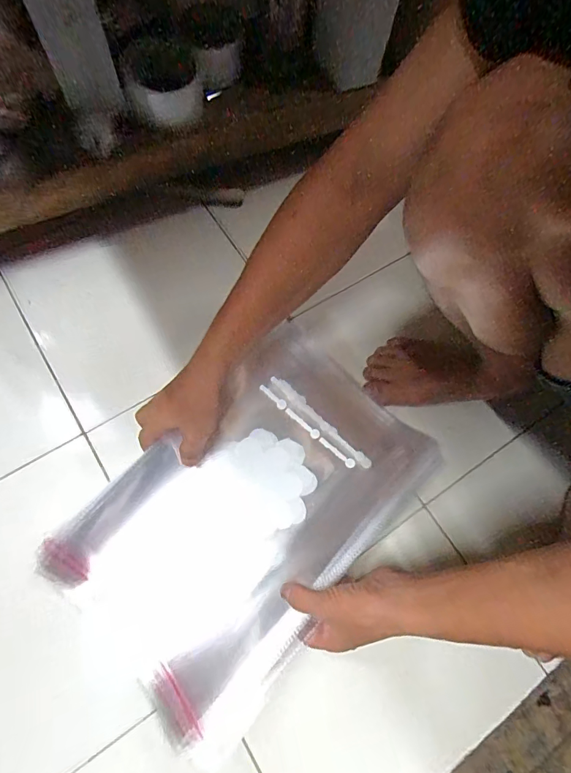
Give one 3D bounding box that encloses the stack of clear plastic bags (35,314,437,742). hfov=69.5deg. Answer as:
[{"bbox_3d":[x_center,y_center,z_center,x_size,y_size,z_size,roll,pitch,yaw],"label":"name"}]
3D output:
[{"bbox_3d":[-0.040,0.131,0.469,0.393,0.046,0.257,-42,77,-16],"label":"stack of clear plastic bags"}]

